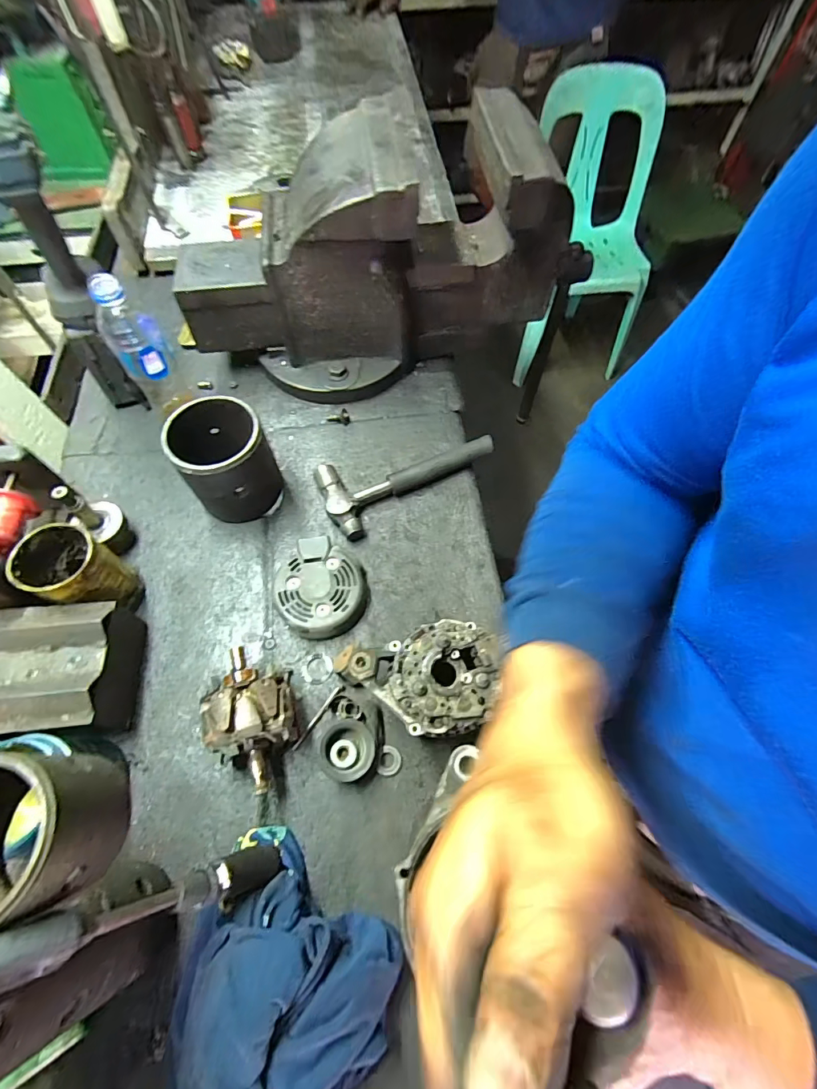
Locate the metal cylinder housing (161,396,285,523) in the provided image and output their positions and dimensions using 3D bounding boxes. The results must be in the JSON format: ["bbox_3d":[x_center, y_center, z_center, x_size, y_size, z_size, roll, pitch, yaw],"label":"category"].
[{"bbox_3d":[-0.227,-0.105,0.553,0.103,0.121,0.113,0,64,0],"label":"metal cylinder housing"}]

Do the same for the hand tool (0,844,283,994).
[{"bbox_3d":[-0.175,0.245,0.291,0.025,0.270,0.033,-14,63,16],"label":"hand tool"}]

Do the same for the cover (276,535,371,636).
[{"bbox_3d":[-0.105,0.054,0.527,0.104,0.033,0.109,29,68,13],"label":"cover"}]

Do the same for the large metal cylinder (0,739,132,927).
[{"bbox_3d":[-0.240,0.176,0.268,0.089,0.077,0.085,-9,65,-4],"label":"large metal cylinder"}]

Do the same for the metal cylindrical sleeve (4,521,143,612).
[{"bbox_3d":[-0.361,0.034,0.484,0.085,0.118,0.068,21,66,10],"label":"metal cylindrical sleeve"}]

